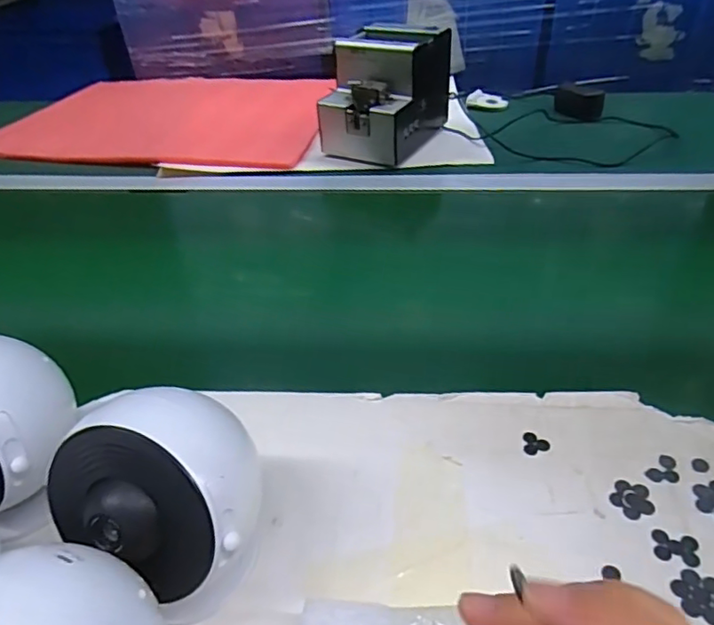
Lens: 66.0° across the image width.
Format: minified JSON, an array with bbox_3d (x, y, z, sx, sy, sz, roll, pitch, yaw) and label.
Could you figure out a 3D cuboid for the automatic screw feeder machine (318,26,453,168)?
[{"bbox_3d":[0.042,-0.321,0.808,0.131,0.146,0.186,17,43,22],"label":"automatic screw feeder machine"}]

